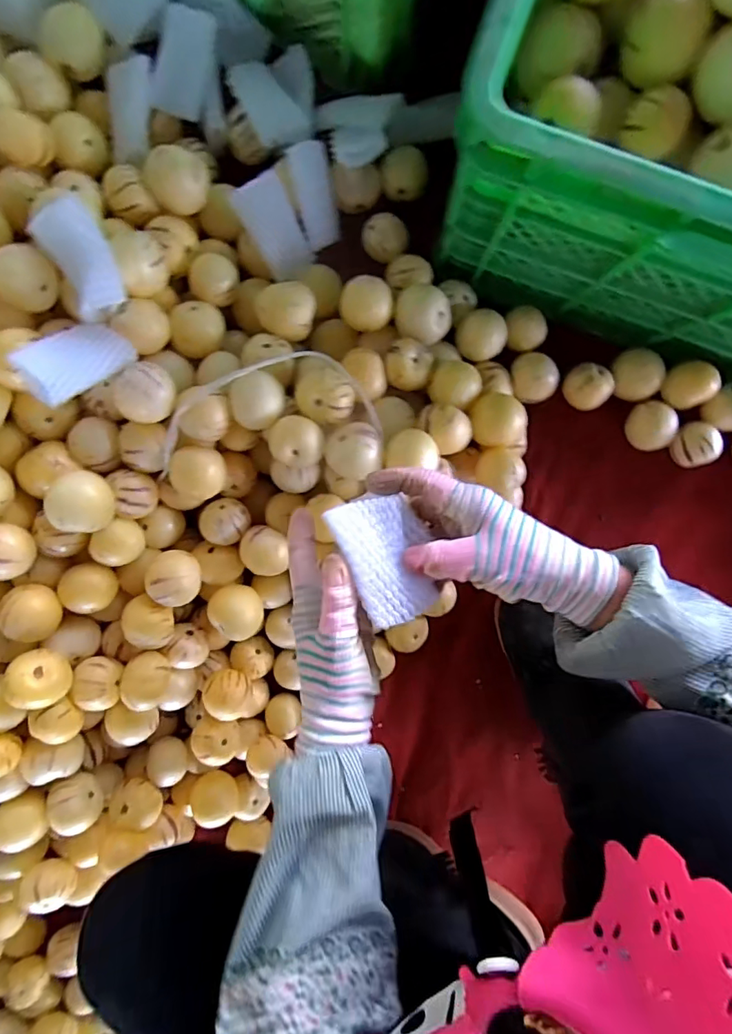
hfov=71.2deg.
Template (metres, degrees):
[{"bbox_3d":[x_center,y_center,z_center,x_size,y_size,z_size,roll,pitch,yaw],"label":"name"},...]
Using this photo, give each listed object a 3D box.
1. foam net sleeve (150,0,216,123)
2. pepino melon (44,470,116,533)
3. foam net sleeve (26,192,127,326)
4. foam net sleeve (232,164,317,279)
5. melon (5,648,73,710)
[{"bbox_3d":[-0.165,-0.417,0.470,0.044,0.021,0.083,12,98,0],"label":"foam net sleeve"},{"bbox_3d":[-0.248,-0.016,0.451,0.045,0.053,0.050,11,98,0],"label":"pepino melon"},{"bbox_3d":[-0.231,-0.206,0.416,0.056,0.031,0.082,-15,105,17],"label":"foam net sleeve"},{"bbox_3d":[-0.088,-0.280,0.498,0.047,0.014,0.087,-31,116,-6],"label":"foam net sleeve"},{"bbox_3d":[-0.300,0.148,0.464,0.044,0.042,0.051,-33,96,5],"label":"melon"}]

